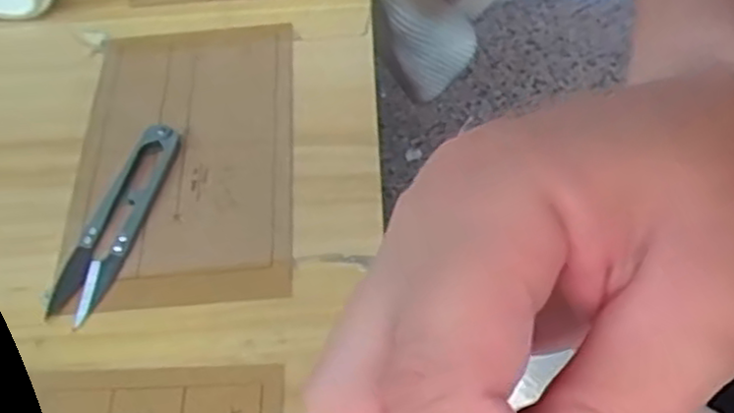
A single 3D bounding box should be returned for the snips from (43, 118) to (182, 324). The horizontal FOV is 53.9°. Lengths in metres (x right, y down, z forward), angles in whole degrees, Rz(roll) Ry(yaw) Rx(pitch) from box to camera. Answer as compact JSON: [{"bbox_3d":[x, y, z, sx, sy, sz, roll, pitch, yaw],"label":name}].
[{"bbox_3d":[-0.113,0.004,0.325,0.023,0.013,0.101,11,56,13],"label":"snips"}]

